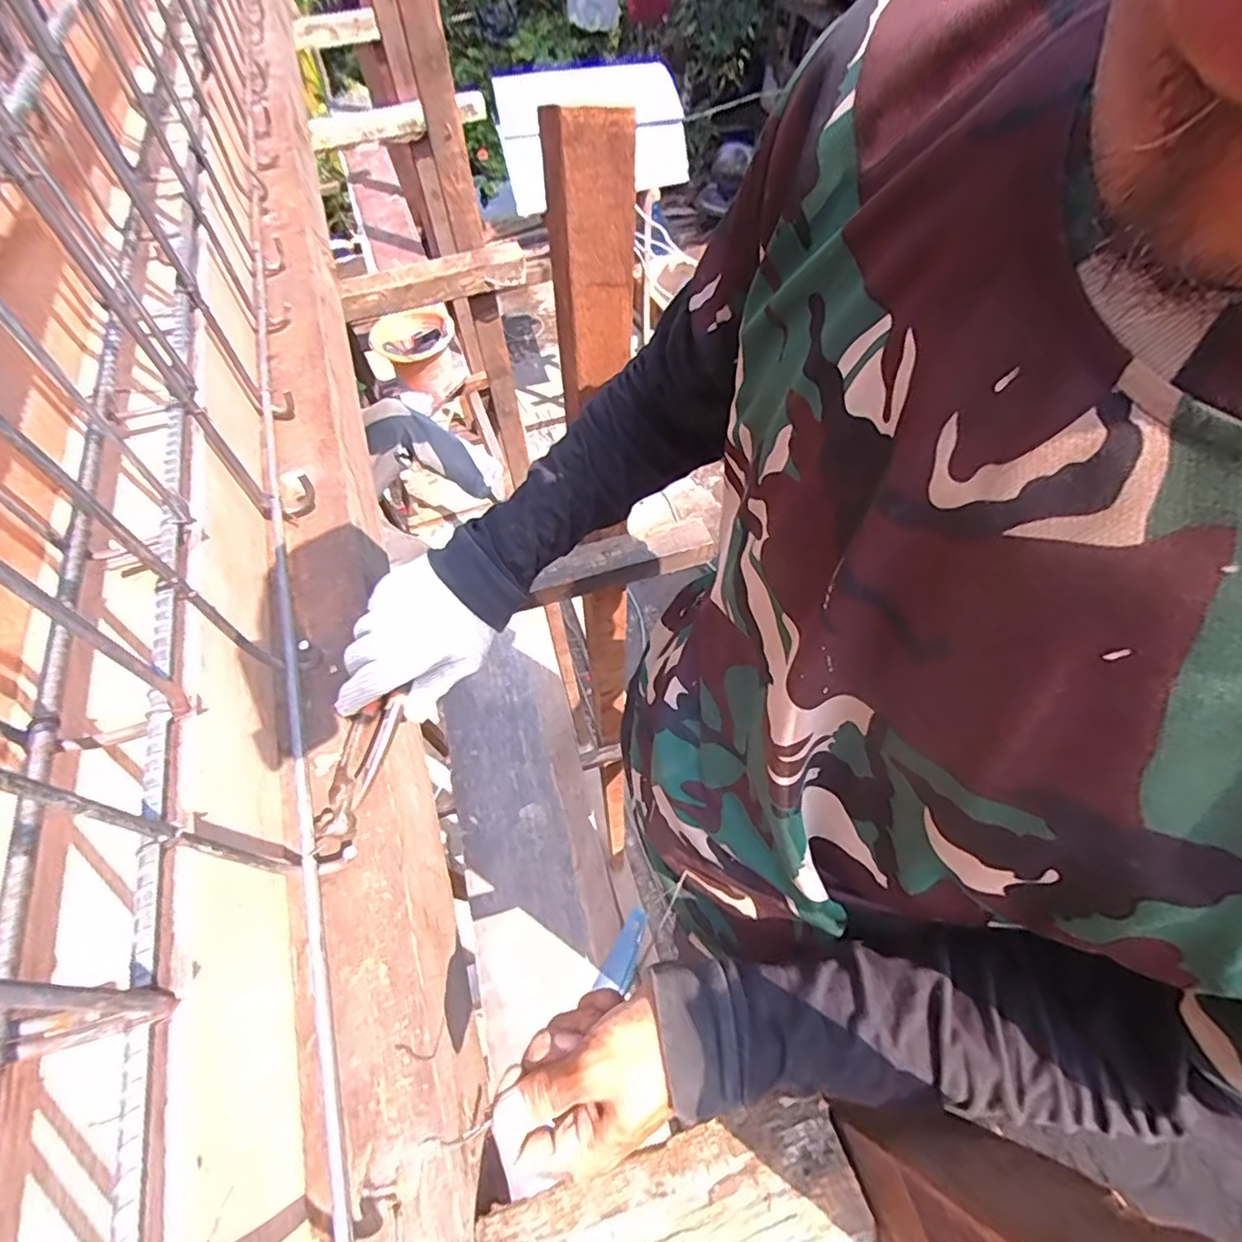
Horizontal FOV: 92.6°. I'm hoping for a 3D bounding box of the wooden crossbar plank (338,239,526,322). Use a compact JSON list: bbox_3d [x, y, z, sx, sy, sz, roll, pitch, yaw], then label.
[{"bbox_3d":[-0.334,-0.606,1.066,0.327,0.072,0.045,-20,60,-9],"label":"wooden crossbar plank"}]

